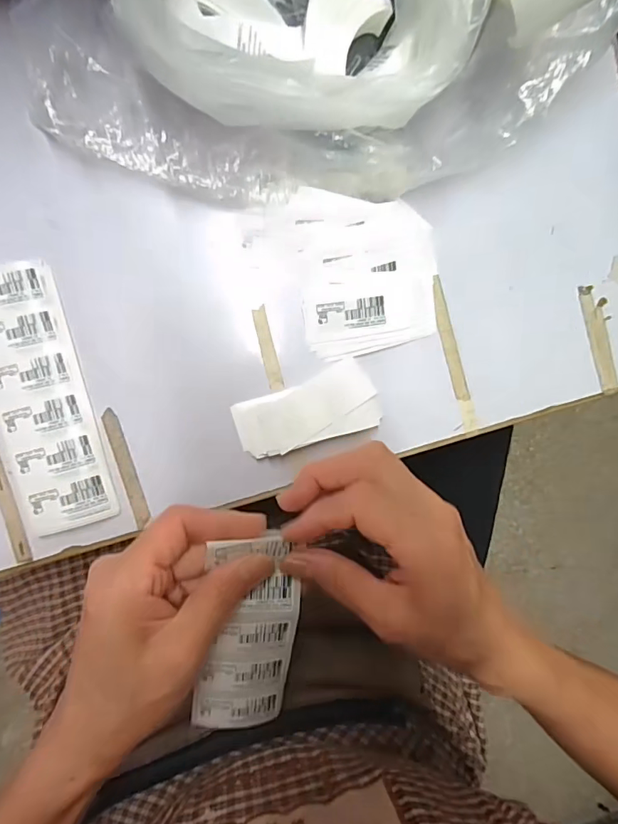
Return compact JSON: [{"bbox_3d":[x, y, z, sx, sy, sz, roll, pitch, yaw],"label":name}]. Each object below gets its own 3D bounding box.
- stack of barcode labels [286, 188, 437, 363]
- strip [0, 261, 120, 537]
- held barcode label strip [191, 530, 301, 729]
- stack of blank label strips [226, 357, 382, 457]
[{"bbox_3d":[0.038,-0.088,0.299,0.090,0.018,0.099,-11,94,-6],"label":"stack of barcode labels"},{"bbox_3d":[-0.159,-0.007,0.285,0.051,0.008,0.158,-15,94,-15],"label":"strip"},{"bbox_3d":[-0.031,0.118,0.250,0.049,0.008,0.119,4,107,-15],"label":"held barcode label strip"},{"bbox_3d":[-0.001,-0.002,0.302,0.090,0.014,0.043,-15,95,-6],"label":"stack of blank label strips"}]

